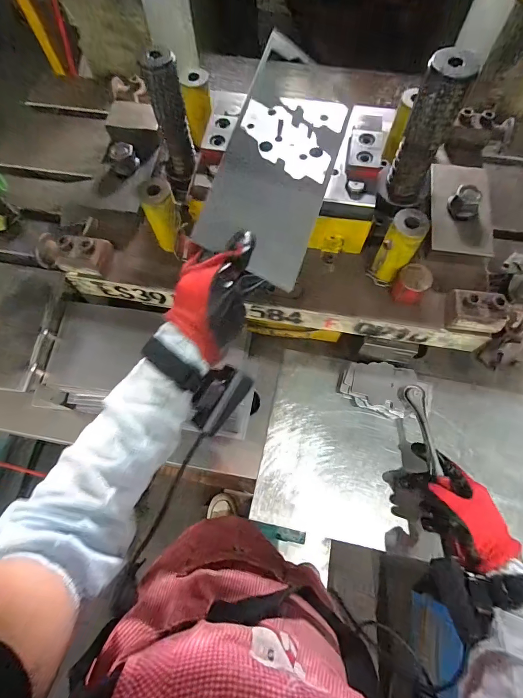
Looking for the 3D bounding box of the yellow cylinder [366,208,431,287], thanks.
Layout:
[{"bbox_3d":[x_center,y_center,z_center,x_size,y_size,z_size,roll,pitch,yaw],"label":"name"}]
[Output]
[{"bbox_3d":[0.166,-0.120,0.441,0.039,0.098,0.040,29,72,11],"label":"yellow cylinder"}]

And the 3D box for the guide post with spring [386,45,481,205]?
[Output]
[{"bbox_3d":[0.183,-0.237,0.408,0.045,0.159,0.041,20,70,8],"label":"guide post with spring"}]

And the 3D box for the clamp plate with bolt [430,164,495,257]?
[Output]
[{"bbox_3d":[0.274,-0.198,0.487,0.080,0.032,0.141,7,69,4],"label":"clamp plate with bolt"}]

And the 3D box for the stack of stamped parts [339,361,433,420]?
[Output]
[{"bbox_3d":[0.185,0.062,0.542,0.133,0.035,0.073,15,70,7],"label":"stack of stamped parts"}]

